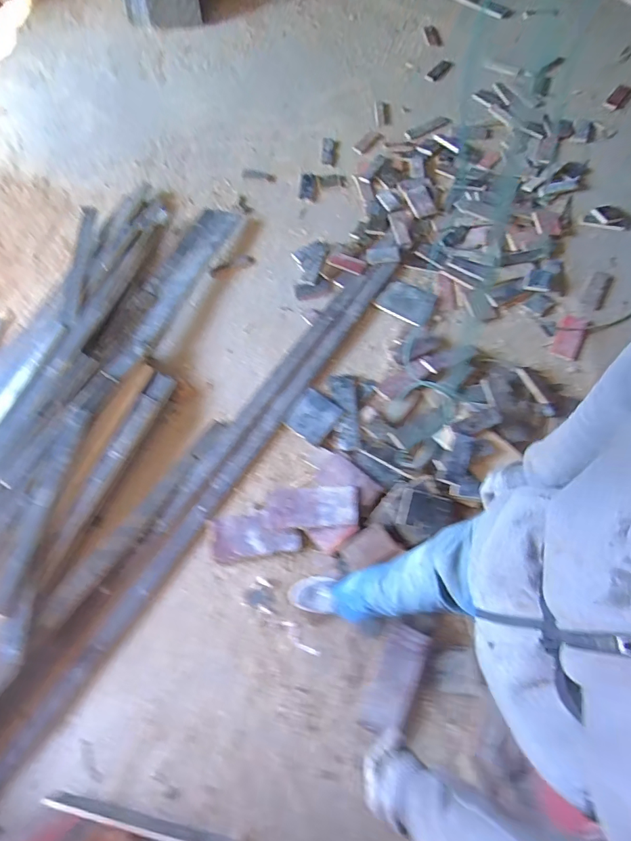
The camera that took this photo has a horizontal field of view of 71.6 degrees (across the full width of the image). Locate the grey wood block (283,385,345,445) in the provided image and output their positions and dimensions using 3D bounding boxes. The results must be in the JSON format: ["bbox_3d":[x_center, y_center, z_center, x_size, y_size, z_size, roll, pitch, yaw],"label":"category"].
[{"bbox_3d":[-0.009,-0.020,1.690,0.183,0.038,0.176,36,72,17],"label":"grey wood block"}]

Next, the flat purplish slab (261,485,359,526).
[{"bbox_3d":[-0.018,0.298,1.523,0.331,0.039,0.143,-5,65,16],"label":"flat purplish slab"}]

